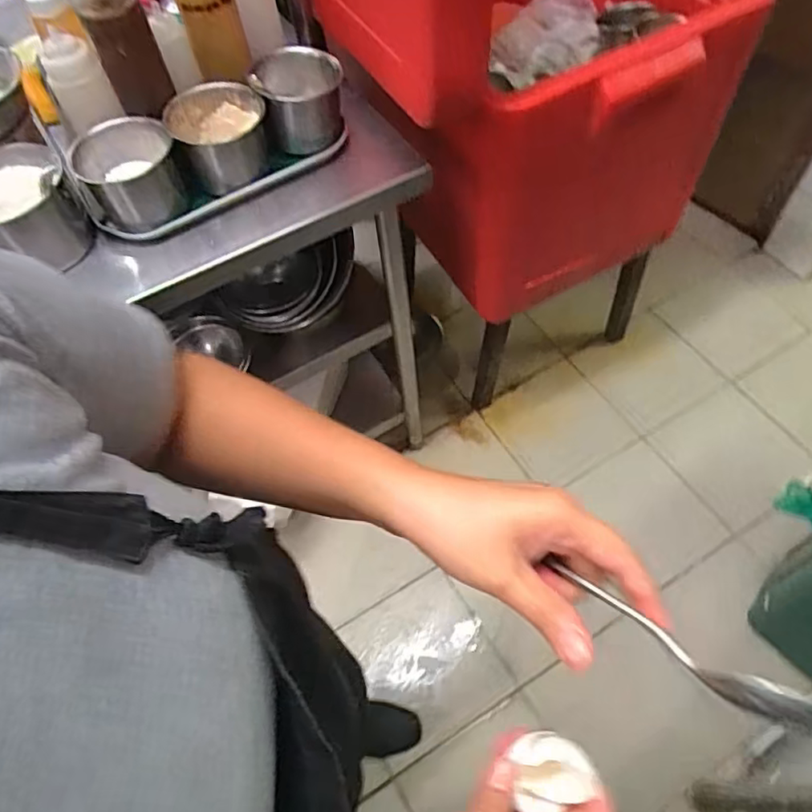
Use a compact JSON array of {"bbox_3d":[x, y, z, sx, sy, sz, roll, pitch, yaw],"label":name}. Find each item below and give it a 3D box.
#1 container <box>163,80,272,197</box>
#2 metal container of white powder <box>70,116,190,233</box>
[{"bbox_3d":[-0.236,-0.347,0.763,0.116,0.080,0.123,-18,59,-7],"label":"container"},{"bbox_3d":[-0.337,-0.290,0.736,0.106,0.087,0.119,-23,60,-10],"label":"metal container of white powder"}]

